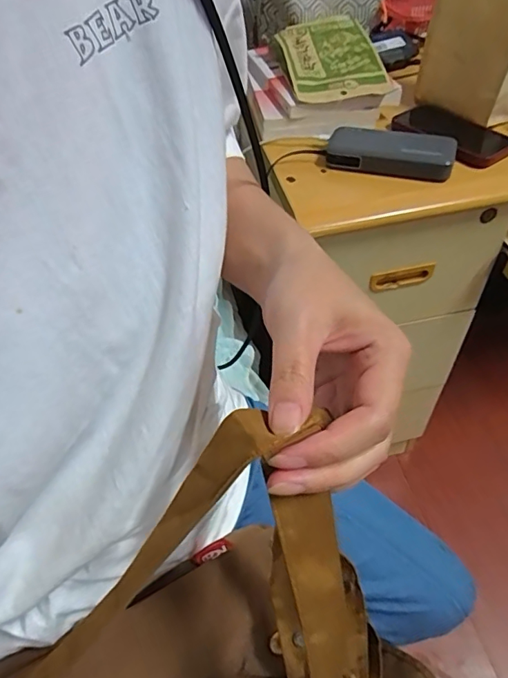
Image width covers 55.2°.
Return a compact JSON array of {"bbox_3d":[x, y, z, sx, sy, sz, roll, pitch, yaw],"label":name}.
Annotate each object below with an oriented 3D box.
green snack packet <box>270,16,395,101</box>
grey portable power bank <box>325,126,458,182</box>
[{"bbox_3d":[0.115,-0.437,0.749,0.143,0.013,0.210,-9,59,-2],"label":"green snack packet"},{"bbox_3d":[0.181,-0.248,0.647,0.162,0.034,0.058,8,50,11],"label":"grey portable power bank"}]

